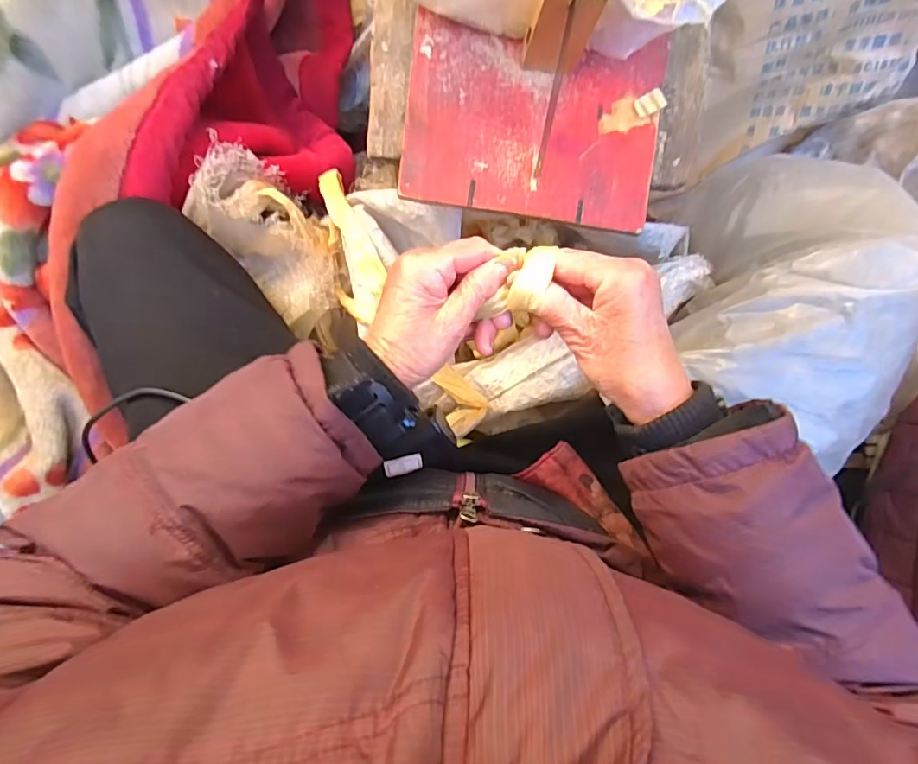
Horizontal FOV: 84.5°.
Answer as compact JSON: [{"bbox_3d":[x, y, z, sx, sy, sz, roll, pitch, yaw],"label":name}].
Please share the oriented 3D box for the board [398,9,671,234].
[{"bbox_3d":[0.050,-0.171,0.336,0.166,0.012,0.115,8,91,-6],"label":"board"}]

